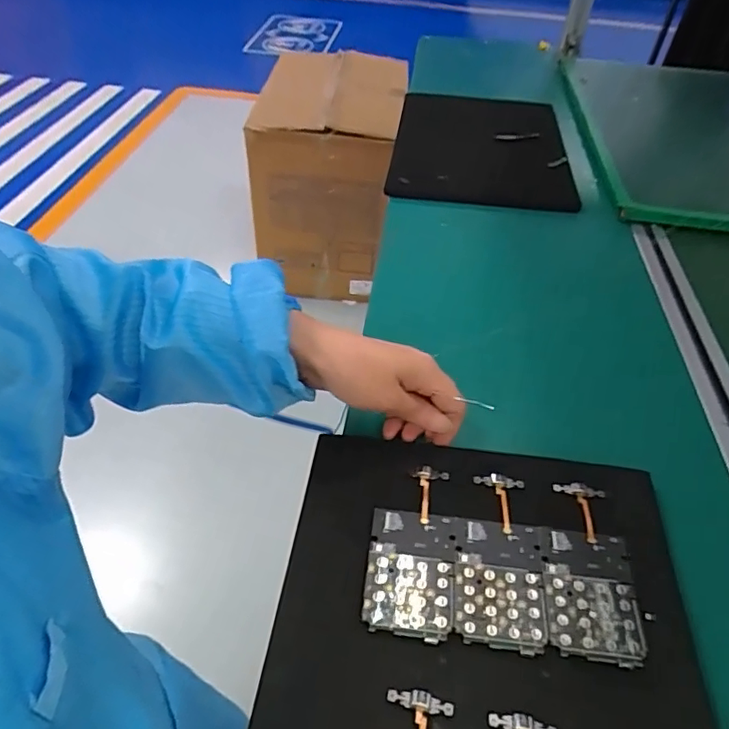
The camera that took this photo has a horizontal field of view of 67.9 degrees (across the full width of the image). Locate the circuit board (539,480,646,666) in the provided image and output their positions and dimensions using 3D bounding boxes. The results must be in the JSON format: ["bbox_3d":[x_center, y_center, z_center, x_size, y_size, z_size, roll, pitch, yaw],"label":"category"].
[{"bbox_3d":[0.143,0.128,0.349,0.055,0.004,0.115,5,45,6],"label":"circuit board"}]

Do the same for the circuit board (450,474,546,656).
[{"bbox_3d":[0.087,0.122,0.354,0.056,0.004,0.114,6,45,8],"label":"circuit board"}]

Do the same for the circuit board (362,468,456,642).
[{"bbox_3d":[0.032,0.118,0.358,0.055,0.004,0.115,6,45,7],"label":"circuit board"}]

